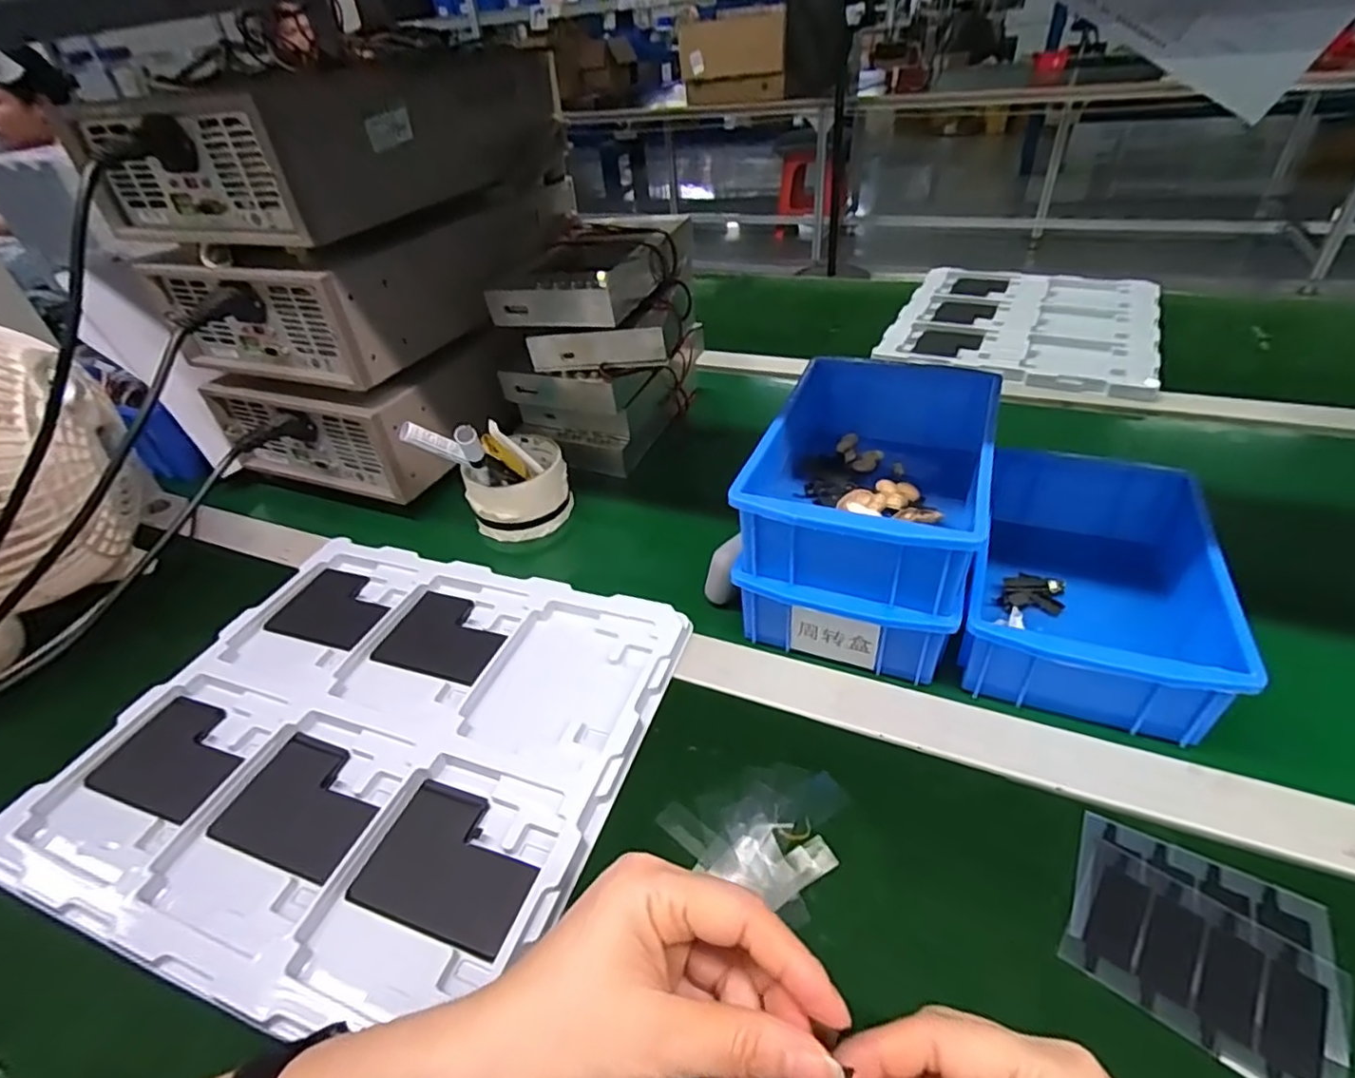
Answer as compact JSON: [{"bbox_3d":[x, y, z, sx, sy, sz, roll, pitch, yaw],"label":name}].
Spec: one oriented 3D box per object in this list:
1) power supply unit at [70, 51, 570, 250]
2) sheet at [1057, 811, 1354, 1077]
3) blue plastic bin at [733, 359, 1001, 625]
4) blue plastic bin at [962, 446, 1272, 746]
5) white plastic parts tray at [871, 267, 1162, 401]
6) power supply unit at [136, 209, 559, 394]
[{"bbox_3d":[-0.274,-0.329,0.539,0.194,0.093,0.319,13,43,22],"label":"power supply unit"},{"bbox_3d":[0.226,0.173,0.280,0.096,0.004,0.085,24,48,31],"label":"sheet"},{"bbox_3d":[0.129,-0.050,0.425,0.128,0.060,0.210,11,42,20],"label":"blue plastic bin"},{"bbox_3d":[0.258,0.020,0.416,0.130,0.064,0.207,12,42,21],"label":"blue plastic bin"},{"bbox_3d":[0.419,-0.266,0.783,0.274,0.018,0.321,16,44,25],"label":"white plastic parts tray"},{"bbox_3d":[-0.274,-0.246,0.589,0.200,0.087,0.302,13,43,22],"label":"power supply unit"}]

